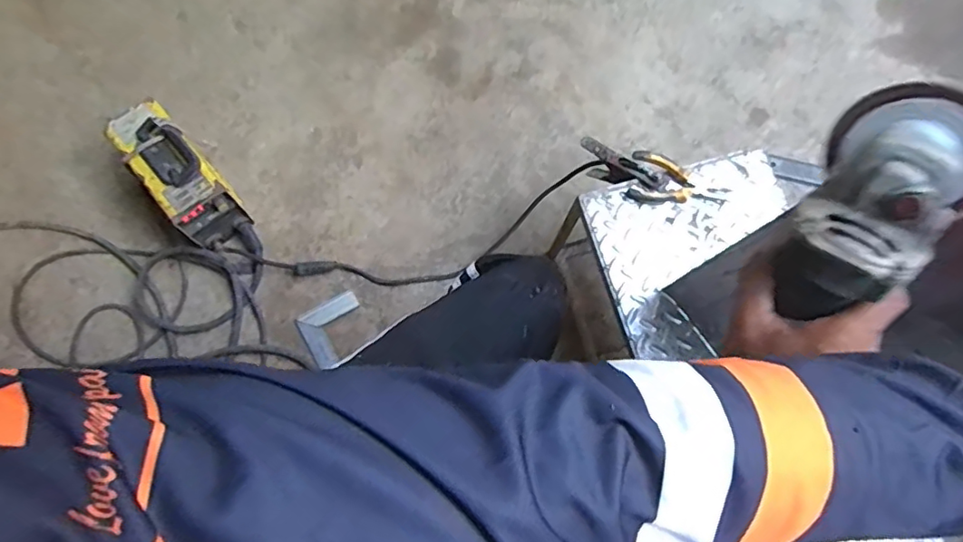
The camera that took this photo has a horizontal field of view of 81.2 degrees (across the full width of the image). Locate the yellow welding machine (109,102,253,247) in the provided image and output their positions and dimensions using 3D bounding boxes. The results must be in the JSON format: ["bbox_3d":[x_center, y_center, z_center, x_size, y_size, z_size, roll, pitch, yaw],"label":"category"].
[{"bbox_3d":[-0.524,-0.163,0.996,0.111,0.188,0.213,-36,79,-10],"label":"yellow welding machine"}]

